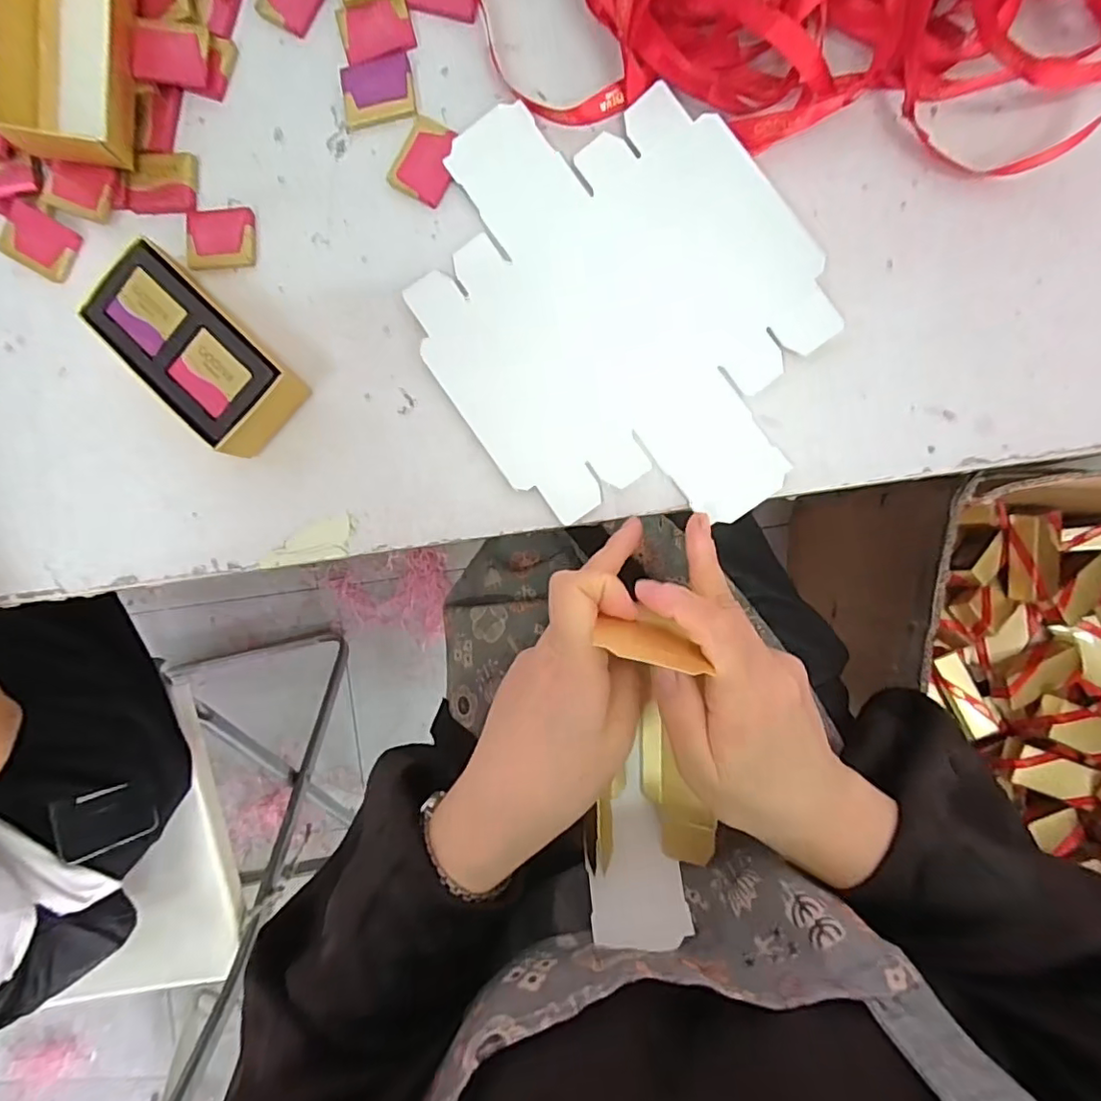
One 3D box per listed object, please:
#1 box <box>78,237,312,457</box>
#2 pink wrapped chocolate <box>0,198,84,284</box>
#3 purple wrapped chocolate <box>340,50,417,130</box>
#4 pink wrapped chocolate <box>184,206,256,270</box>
[{"bbox_3d":[-0.194,-0.110,0.324,0.117,0.035,0.054,43,96,3],"label":"box"},{"bbox_3d":[-0.302,-0.182,0.347,0.047,0.005,0.034,32,95,4],"label":"pink wrapped chocolate"},{"bbox_3d":[-0.095,-0.252,0.323,0.040,0.004,0.033,-8,91,7],"label":"purple wrapped chocolate"},{"bbox_3d":[-0.189,-0.179,0.335,0.039,0.007,0.035,-4,92,7],"label":"pink wrapped chocolate"}]

